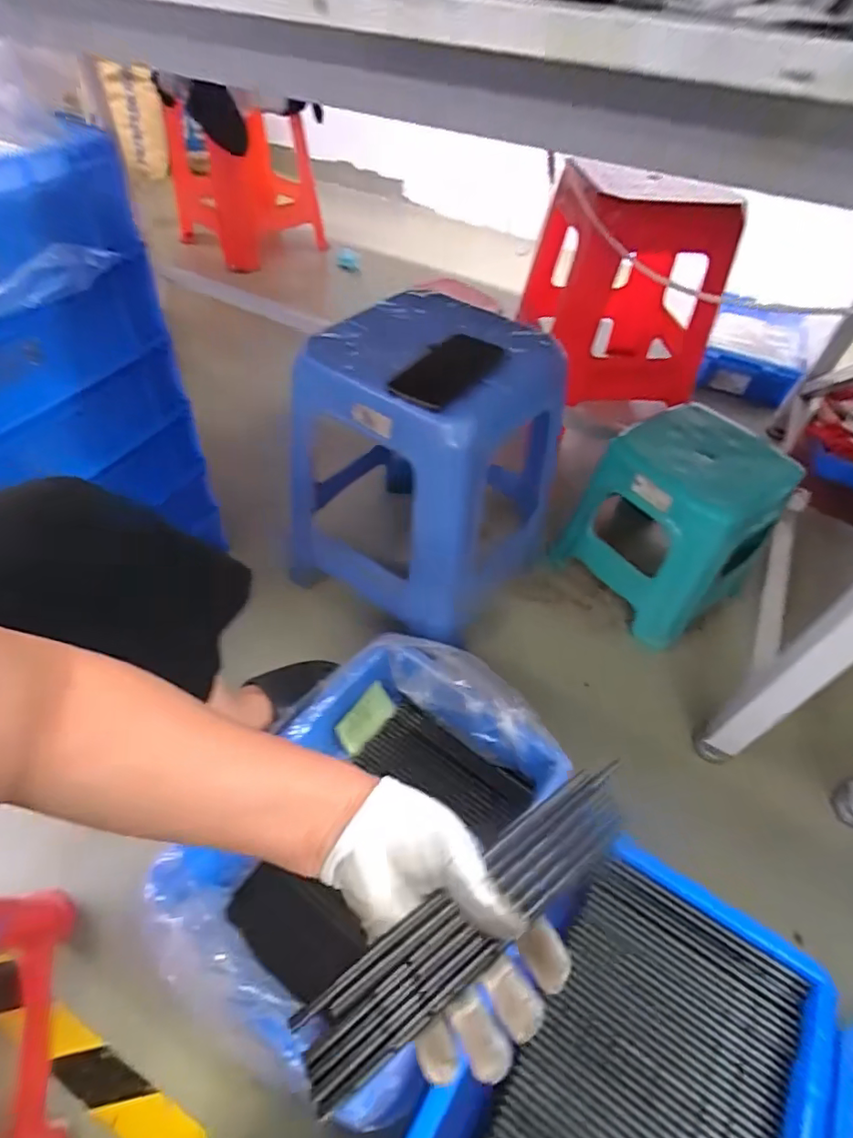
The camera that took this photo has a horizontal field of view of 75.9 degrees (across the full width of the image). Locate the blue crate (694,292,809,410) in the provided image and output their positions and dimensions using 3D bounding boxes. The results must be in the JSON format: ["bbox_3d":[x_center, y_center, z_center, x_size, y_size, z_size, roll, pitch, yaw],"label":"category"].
[{"bbox_3d":[0.866,-0.603,1.471,0.270,0.125,0.388,23,53,14],"label":"blue crate"}]

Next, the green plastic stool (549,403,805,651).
[{"bbox_3d":[0.406,-0.081,0.912,0.229,0.265,0.252,-30,59,-25],"label":"green plastic stool"}]

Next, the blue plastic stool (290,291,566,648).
[{"bbox_3d":[-0.009,-0.150,0.807,0.301,0.366,0.306,34,56,21],"label":"blue plastic stool"}]

